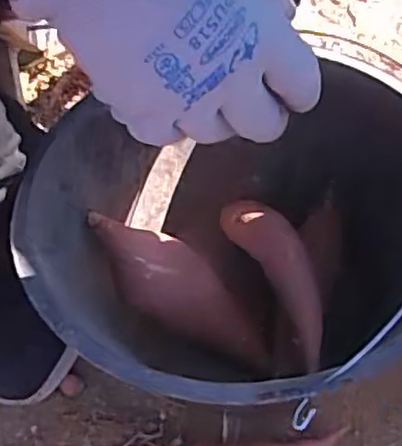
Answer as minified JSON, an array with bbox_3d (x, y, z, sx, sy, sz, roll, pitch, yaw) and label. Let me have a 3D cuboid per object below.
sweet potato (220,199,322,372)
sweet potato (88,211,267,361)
[{"bbox_3d":[0.061,0.032,0.529,0.034,0.045,0.195,-14,39,-12],"label":"sweet potato"},{"bbox_3d":[-0.019,0.055,0.529,0.172,0.047,0.057,39,57,-8],"label":"sweet potato"}]

